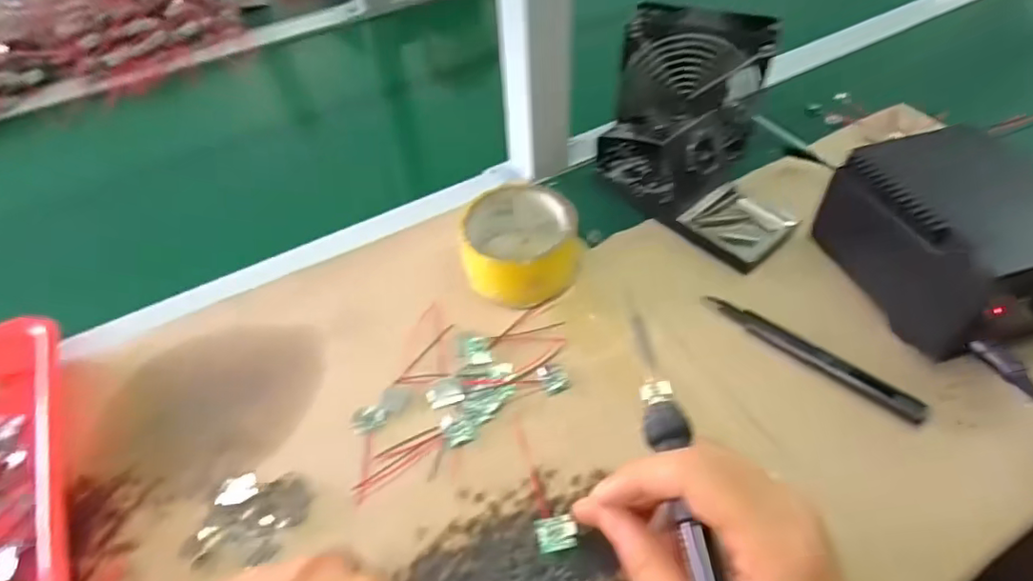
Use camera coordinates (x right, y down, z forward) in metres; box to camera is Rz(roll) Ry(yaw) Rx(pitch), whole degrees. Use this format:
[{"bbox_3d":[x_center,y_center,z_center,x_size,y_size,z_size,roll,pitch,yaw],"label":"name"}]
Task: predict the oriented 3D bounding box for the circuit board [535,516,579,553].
[{"bbox_3d":[0.023,0.136,0.323,0.023,0.005,0.018,-8,48,-3],"label":"circuit board"}]

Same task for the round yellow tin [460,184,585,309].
[{"bbox_3d":[0.003,-0.037,0.437,0.087,0.045,0.088,-2,48,2],"label":"round yellow tin"}]

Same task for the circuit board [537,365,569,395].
[{"bbox_3d":[0.025,0.058,0.387,0.017,0.004,0.023,-17,50,-11],"label":"circuit board"}]

